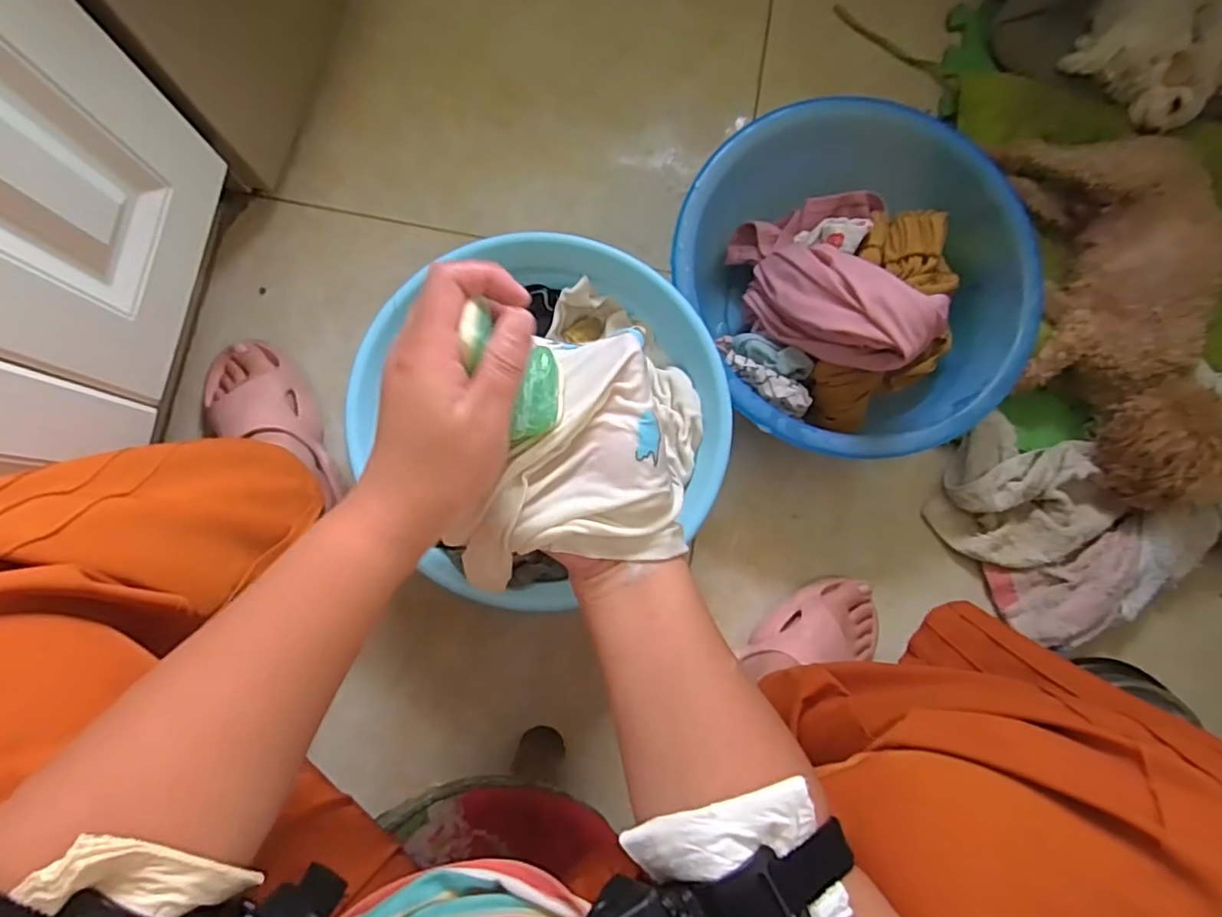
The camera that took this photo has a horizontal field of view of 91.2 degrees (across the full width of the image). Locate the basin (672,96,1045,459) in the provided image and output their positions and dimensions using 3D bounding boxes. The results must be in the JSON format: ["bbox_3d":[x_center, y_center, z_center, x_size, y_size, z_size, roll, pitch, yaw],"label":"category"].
[{"bbox_3d":[0.252,-0.183,0.619,0.335,0.188,0.350,0,82,-3],"label":"basin"}]

